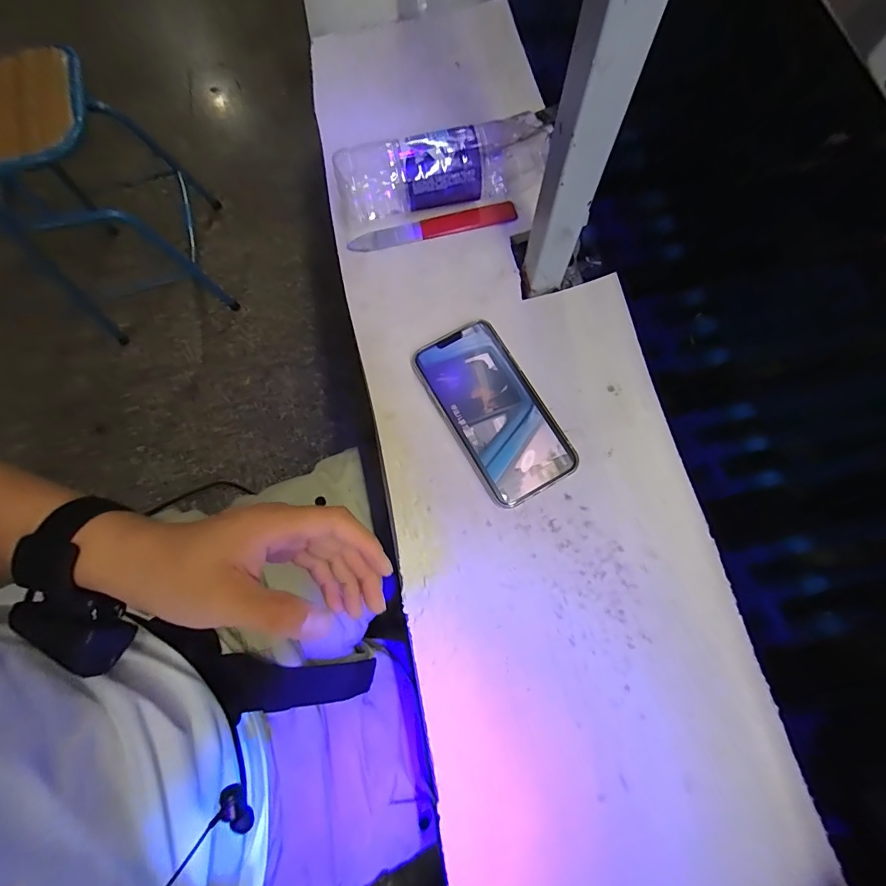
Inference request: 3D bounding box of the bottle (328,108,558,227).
[{"bbox_3d":[0.009,-0.267,0.428,0.221,0.062,0.064,-22,75,-5],"label":"bottle"}]

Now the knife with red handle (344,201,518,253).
[{"bbox_3d":[-0.009,-0.217,0.442,0.169,0.006,0.023,-13,74,-3],"label":"knife with red handle"}]

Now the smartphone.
[{"bbox_3d":[0.046,-0.029,0.387,0.082,0.013,0.159,-30,76,-7],"label":"smartphone"}]

